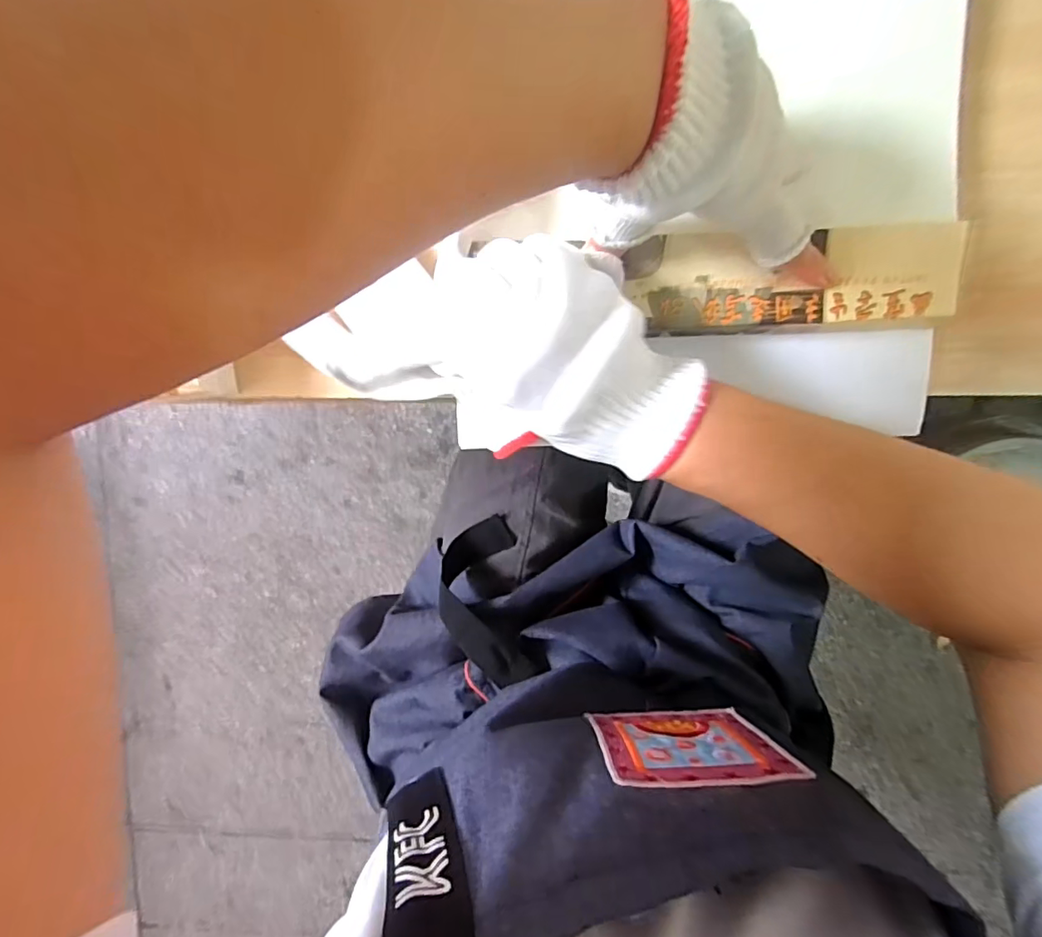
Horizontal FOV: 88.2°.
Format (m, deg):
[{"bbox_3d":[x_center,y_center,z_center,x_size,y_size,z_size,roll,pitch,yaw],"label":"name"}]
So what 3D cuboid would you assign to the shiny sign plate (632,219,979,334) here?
[{"bbox_3d":[0.143,-0.098,0.278,0.160,0.006,0.047,-3,97,4],"label":"shiny sign plate"}]

